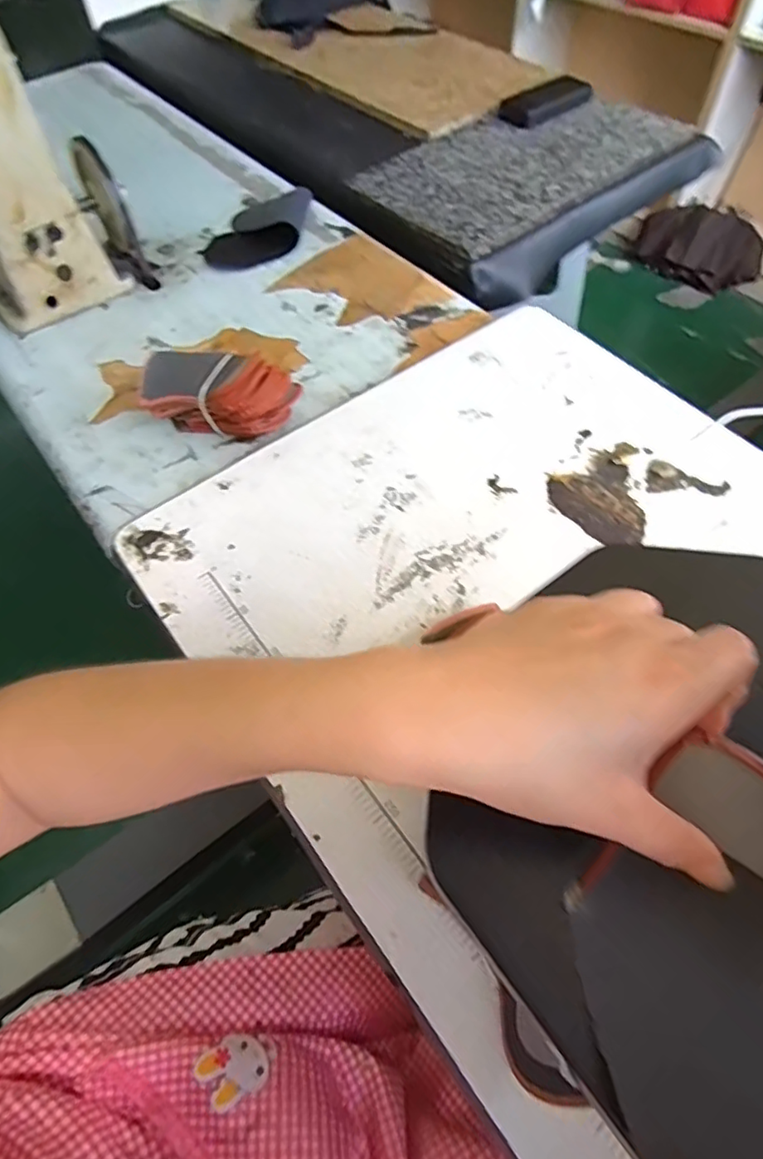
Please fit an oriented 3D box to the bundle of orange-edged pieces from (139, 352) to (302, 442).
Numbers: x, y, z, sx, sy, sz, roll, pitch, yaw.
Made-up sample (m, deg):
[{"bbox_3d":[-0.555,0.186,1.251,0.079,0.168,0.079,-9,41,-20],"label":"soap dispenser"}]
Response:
[{"bbox_3d":[-0.169,-0.194,0.586,0.154,0.061,0.084,18,60,16],"label":"bundle of orange-edged pieces"}]

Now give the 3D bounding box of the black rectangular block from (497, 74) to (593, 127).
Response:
[{"bbox_3d":[0.274,-0.791,0.978,0.157,0.026,0.081,-36,63,-19],"label":"black rectangular block"}]

